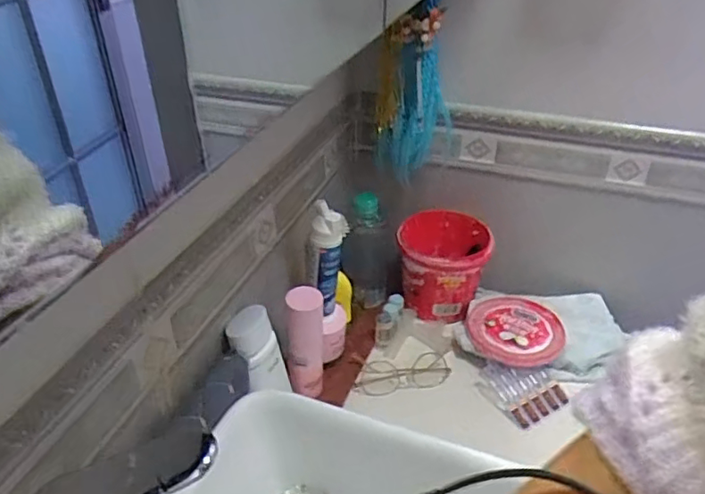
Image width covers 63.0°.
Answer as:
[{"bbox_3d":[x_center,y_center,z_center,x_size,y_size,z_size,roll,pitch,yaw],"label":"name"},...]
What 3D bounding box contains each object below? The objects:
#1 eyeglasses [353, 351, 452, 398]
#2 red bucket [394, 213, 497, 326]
[{"bbox_3d":[0.064,0.168,0.762,0.131,0.017,0.053,-6,55,-13],"label":"eyeglasses"},{"bbox_3d":[0.135,0.029,0.856,0.129,0.117,0.123,-1,34,-2],"label":"red bucket"}]

